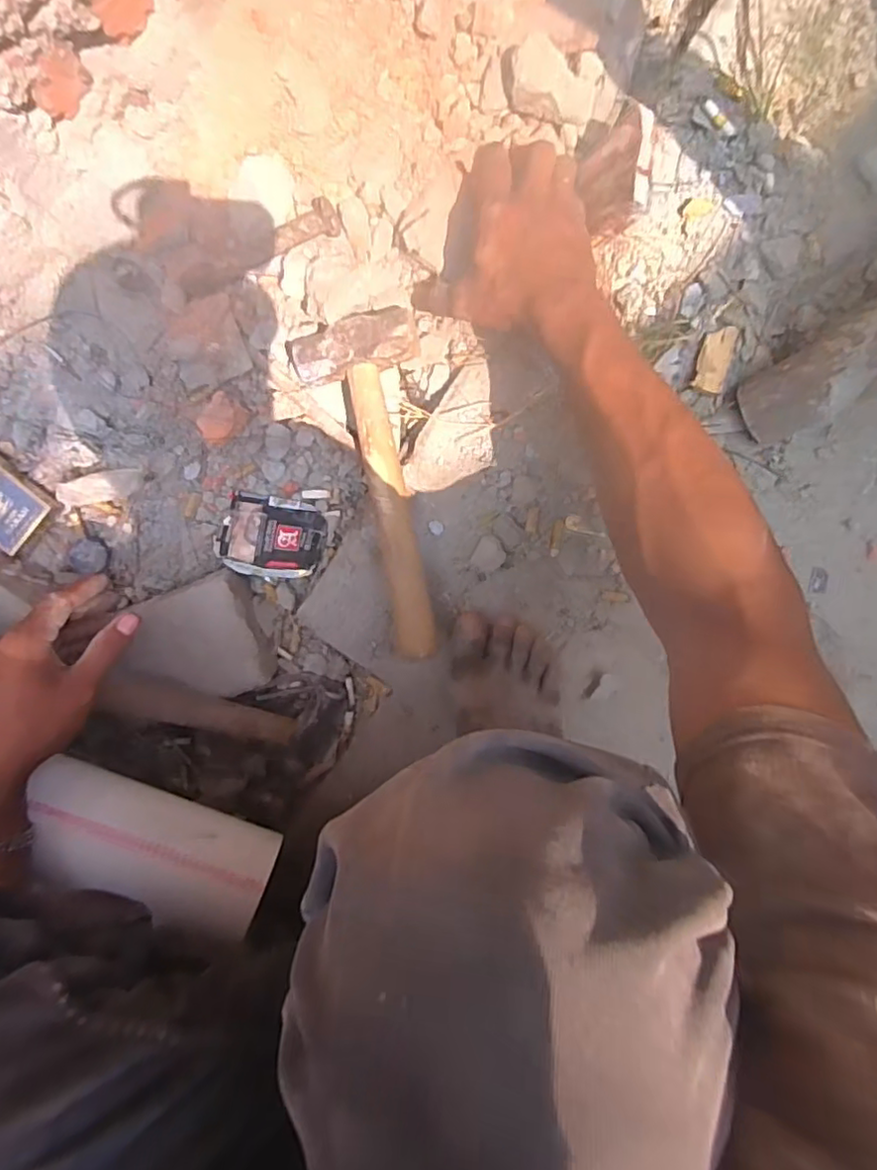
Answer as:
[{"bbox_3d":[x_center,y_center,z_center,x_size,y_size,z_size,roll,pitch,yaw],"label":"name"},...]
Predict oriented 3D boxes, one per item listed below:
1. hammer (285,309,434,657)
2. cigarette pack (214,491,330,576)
[{"bbox_3d":[-0.044,-0.080,0.518,0.098,0.062,0.270,-12,99,1],"label":"hammer"},{"bbox_3d":[-0.154,-0.045,0.580,0.095,0.010,0.072,10,83,-5],"label":"cigarette pack"}]

